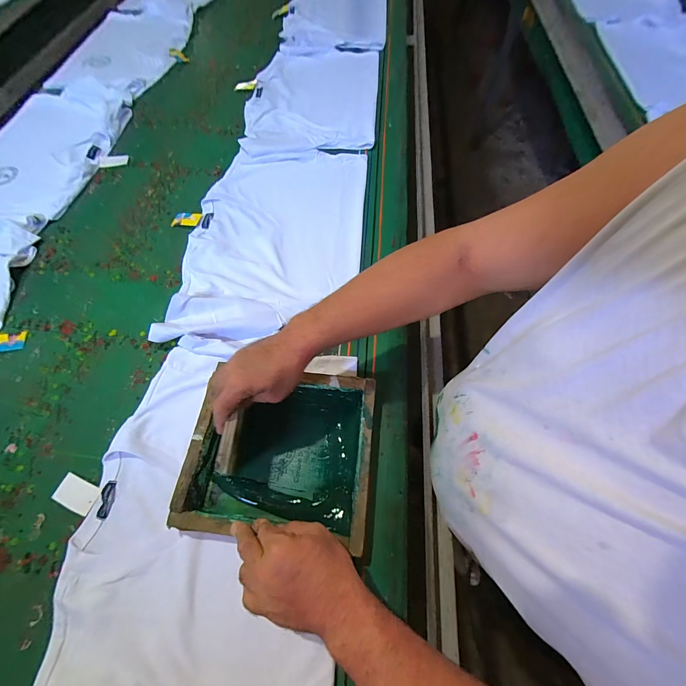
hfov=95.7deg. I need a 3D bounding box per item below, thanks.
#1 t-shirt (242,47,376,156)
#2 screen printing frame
[{"bbox_3d":[-0.087,-0.730,0.926,0.369,0.034,0.571,4,64,2],"label":"t-shirt"},{"bbox_3d":[-0.089,0.153,0.470,0.261,0.047,0.236,6,64,3],"label":"screen printing frame"}]

